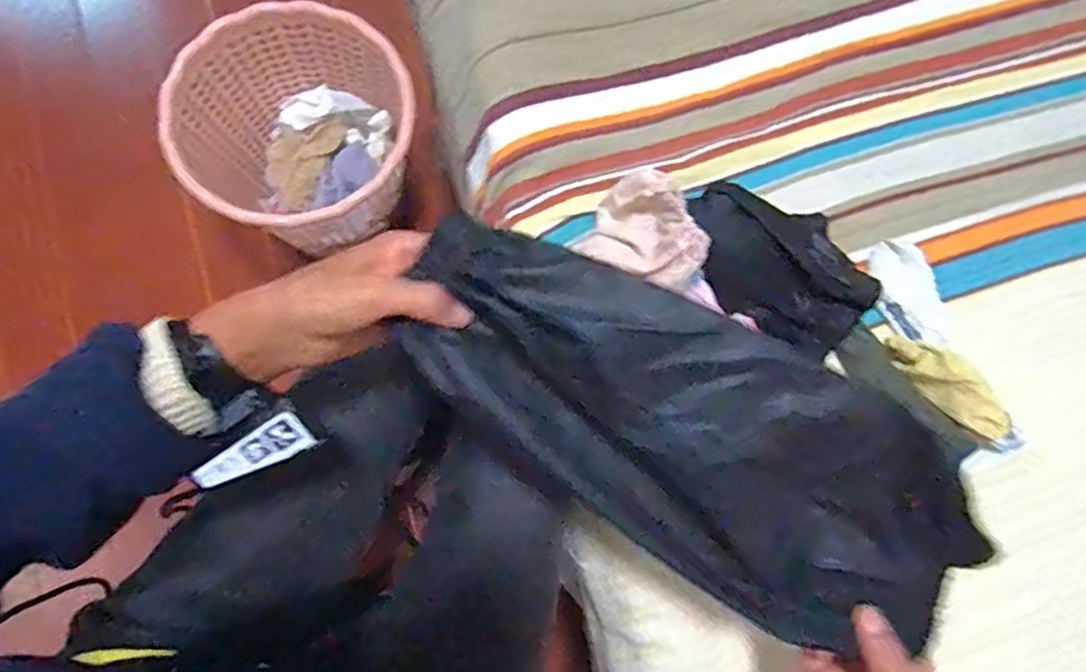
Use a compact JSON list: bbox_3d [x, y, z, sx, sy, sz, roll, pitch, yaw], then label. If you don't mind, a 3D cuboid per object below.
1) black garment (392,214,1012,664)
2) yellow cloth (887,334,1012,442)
[{"bbox_3d":[0.084,0.054,0.371,0.344,0.040,0.140,32,111,-2],"label":"black garment"},{"bbox_3d":[0.340,0.044,0.546,0.028,0.047,0.112,-43,84,-11],"label":"yellow cloth"}]

